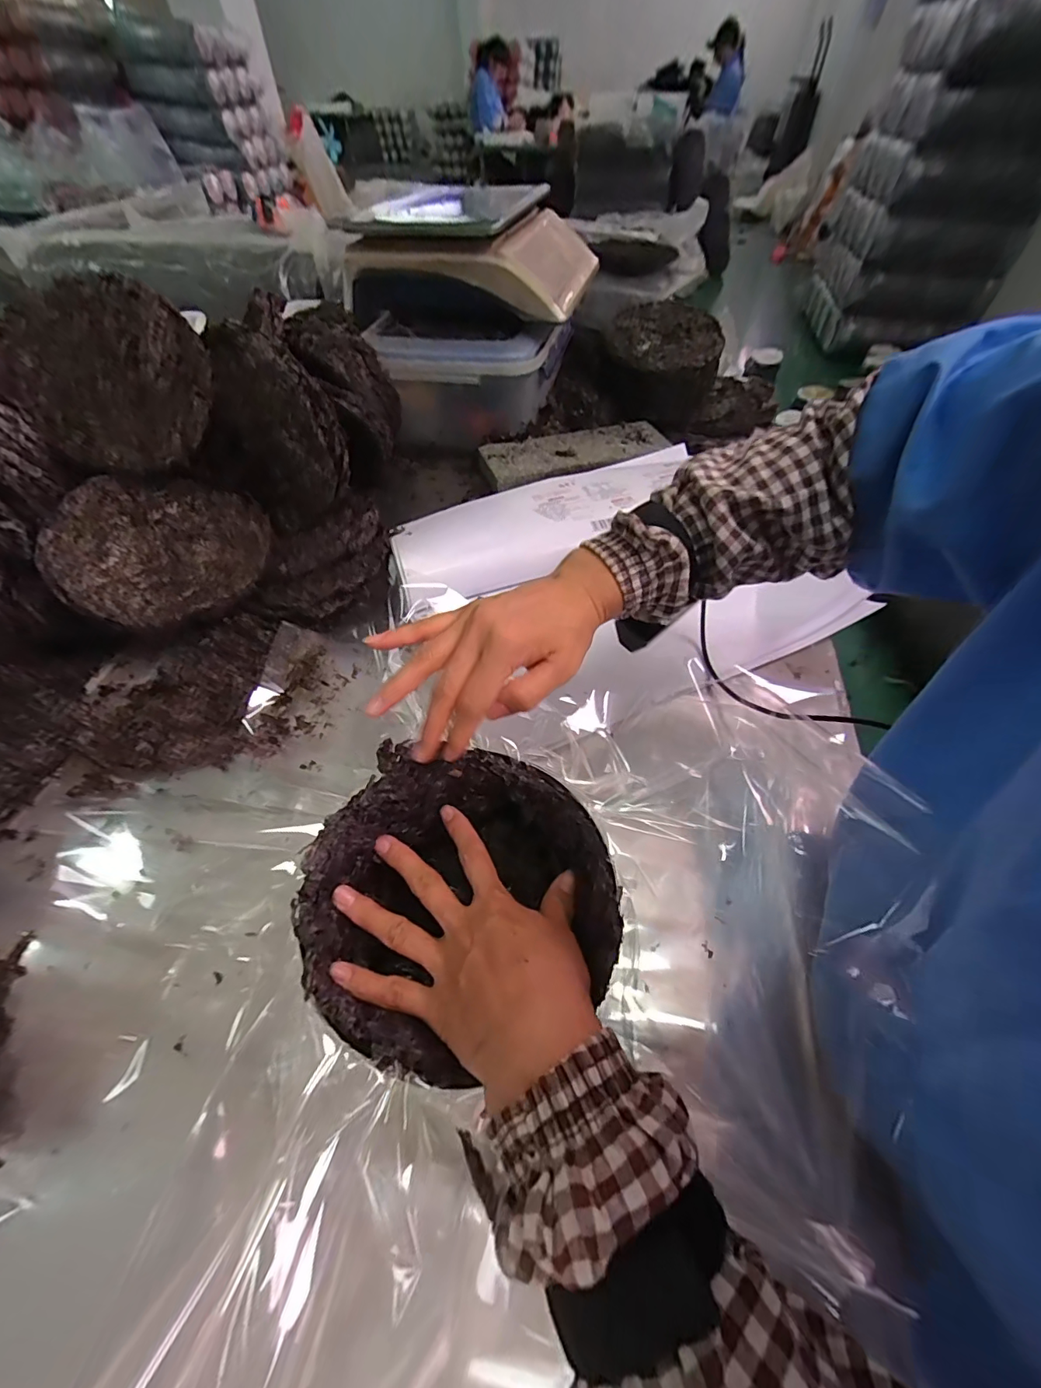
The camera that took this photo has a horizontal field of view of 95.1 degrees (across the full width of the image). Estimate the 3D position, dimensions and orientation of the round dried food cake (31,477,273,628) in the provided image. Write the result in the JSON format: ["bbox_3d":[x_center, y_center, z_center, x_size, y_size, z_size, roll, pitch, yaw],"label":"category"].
[{"bbox_3d":[-0.391,-0.161,0.528,0.188,0.035,0.194,9,64,-19],"label":"round dried food cake"}]

